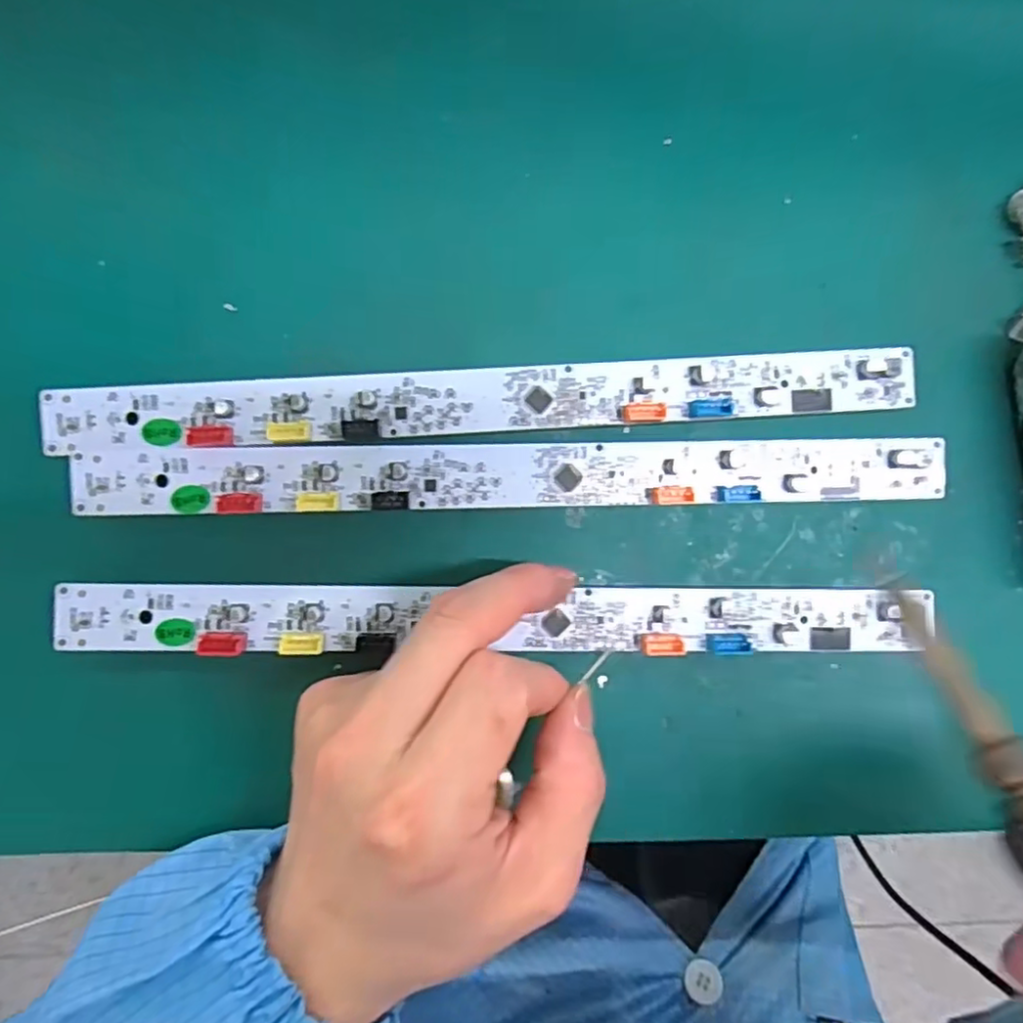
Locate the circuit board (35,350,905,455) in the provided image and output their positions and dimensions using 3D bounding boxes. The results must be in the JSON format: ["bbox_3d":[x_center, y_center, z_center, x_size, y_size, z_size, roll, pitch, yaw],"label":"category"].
[{"bbox_3d":[-0.005,-0.037,0.213,0.284,0.006,0.021,-4,88,-4],"label":"circuit board"}]

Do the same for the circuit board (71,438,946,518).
[{"bbox_3d":[0.005,-0.012,0.214,0.284,0.008,0.021,-2,88,-4],"label":"circuit board"}]

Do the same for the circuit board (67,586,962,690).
[{"bbox_3d":[-0.002,0.038,0.212,0.280,0.009,0.026,1,89,-4],"label":"circuit board"}]

